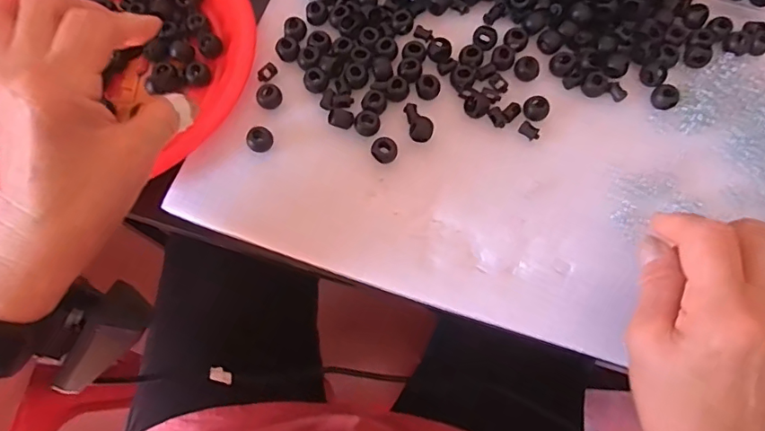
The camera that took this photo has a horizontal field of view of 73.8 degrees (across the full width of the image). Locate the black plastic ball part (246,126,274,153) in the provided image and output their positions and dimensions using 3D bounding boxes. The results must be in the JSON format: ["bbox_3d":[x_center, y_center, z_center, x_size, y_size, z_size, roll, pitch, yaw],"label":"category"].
[{"bbox_3d":[-0.083,-0.052,0.348,0.017,0.010,0.016,0,77,1],"label":"black plastic ball part"}]

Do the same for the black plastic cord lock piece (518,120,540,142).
[{"bbox_3d":[0.101,-0.058,0.350,0.014,0.004,0.009,35,80,9],"label":"black plastic cord lock piece"}]

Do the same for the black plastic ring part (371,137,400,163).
[{"bbox_3d":[0.002,-0.045,0.347,0.017,0.008,0.016,0,77,1],"label":"black plastic ring part"}]

